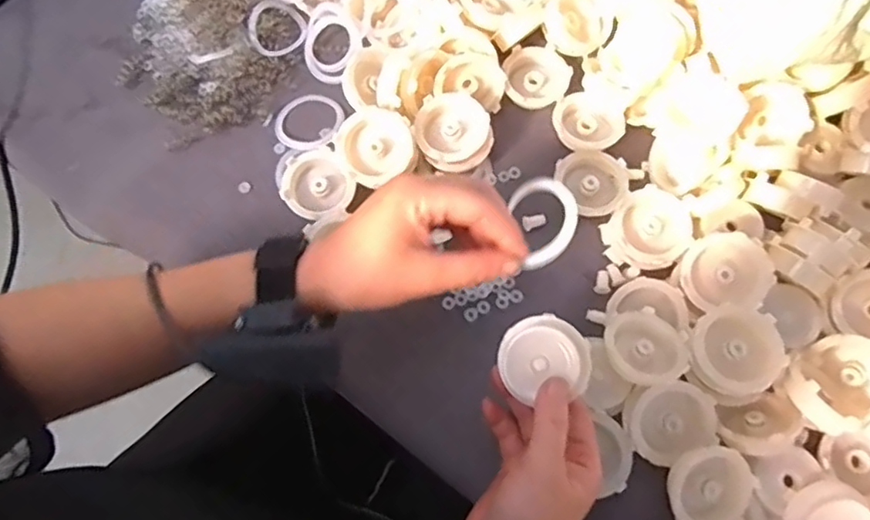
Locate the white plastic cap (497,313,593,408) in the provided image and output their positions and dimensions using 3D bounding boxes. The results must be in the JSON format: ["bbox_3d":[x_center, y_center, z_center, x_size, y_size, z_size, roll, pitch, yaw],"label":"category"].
[{"bbox_3d":[0.068,0.060,0.372,0.049,0.016,0.052,-43,72,10],"label":"white plastic cap"}]

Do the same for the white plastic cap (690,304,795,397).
[{"bbox_3d":[0.194,0.058,0.391,0.056,0.017,0.056,-4,67,10],"label":"white plastic cap"}]

